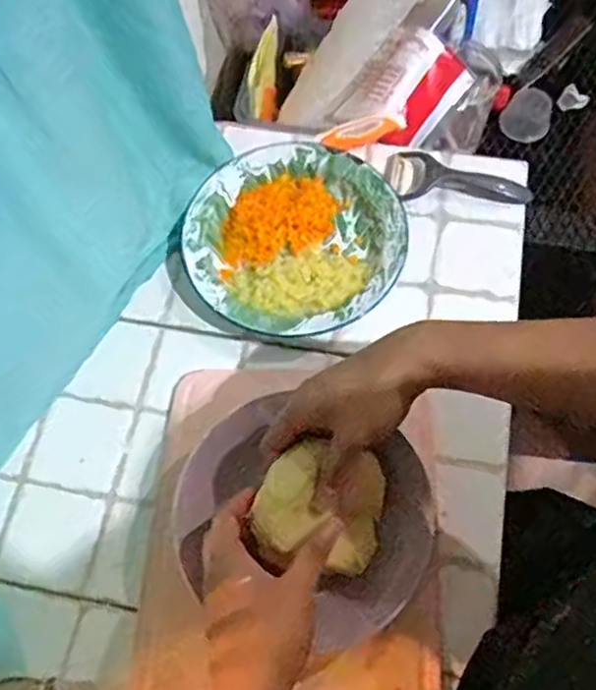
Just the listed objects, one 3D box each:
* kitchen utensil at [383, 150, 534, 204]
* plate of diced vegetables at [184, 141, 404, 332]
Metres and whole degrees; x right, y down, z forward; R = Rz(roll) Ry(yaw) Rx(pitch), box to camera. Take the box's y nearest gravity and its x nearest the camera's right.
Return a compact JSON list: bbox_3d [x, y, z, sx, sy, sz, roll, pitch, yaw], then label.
[{"bbox_3d":[0.159,-0.161,0.680,0.147,0.019,0.051,18,68,9],"label":"kitchen utensil"},{"bbox_3d":[-0.004,-0.106,0.654,0.207,0.027,0.201,0,66,1],"label":"plate of diced vegetables"}]

